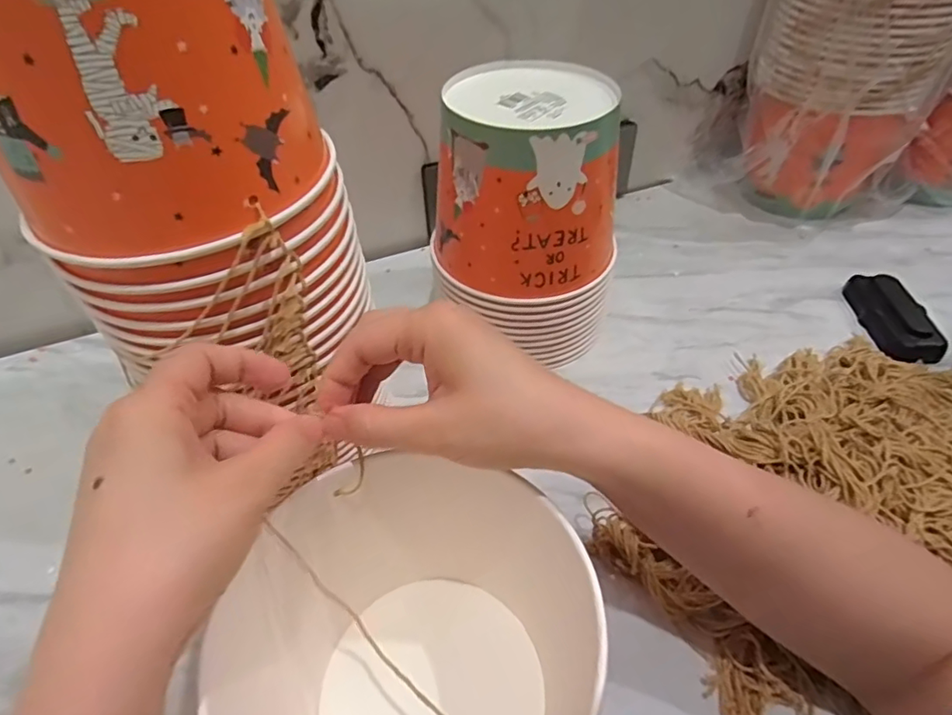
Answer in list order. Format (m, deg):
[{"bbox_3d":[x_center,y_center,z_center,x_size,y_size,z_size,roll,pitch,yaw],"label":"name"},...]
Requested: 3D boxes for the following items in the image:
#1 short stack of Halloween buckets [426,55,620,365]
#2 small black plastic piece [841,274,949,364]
[{"bbox_3d":[0.042,-0.105,0.462,0.143,0.215,0.131,13,48,14],"label":"short stack of Halloween buckets"},{"bbox_3d":[0.394,-0.042,0.524,0.050,0.022,0.106,0,47,2],"label":"small black plastic piece"}]

